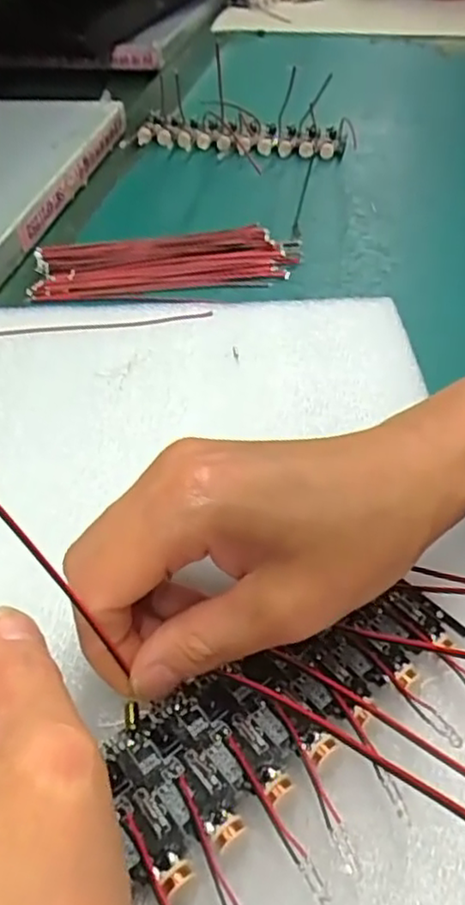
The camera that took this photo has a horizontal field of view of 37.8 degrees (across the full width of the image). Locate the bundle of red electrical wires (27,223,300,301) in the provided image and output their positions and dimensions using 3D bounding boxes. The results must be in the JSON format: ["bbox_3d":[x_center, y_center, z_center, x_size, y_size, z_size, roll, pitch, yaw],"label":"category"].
[{"bbox_3d":[-0.037,-0.110,0.390,0.149,0.010,0.055,-8,45,-4],"label":"bundle of red electrical wires"}]

